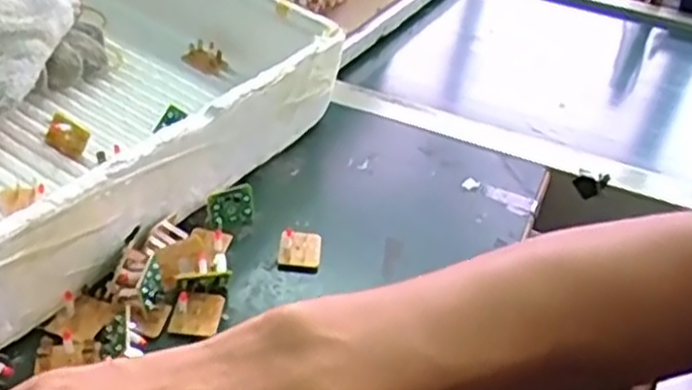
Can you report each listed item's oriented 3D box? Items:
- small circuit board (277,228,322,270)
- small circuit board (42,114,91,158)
[{"bbox_3d":[-0.028,0.032,0.446,0.025,0.011,0.030,6,33,-2],"label":"small circuit board"},{"bbox_3d":[-0.173,-0.037,0.456,0.030,0.020,0.006,30,16,10],"label":"small circuit board"}]

